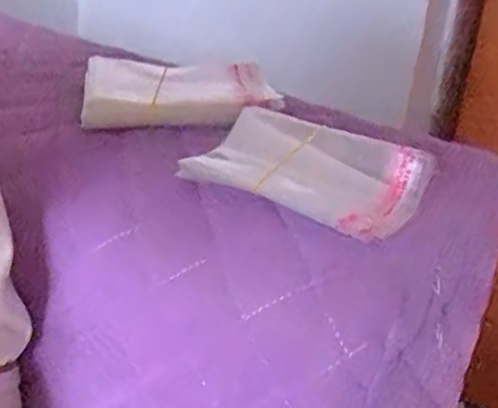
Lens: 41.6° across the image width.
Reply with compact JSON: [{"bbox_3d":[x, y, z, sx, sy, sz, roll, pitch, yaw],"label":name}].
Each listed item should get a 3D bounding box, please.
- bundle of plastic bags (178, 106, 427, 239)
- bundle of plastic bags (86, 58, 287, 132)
[{"bbox_3d":[0.026,-0.016,0.301,0.103,0.011,0.056,20,51,29],"label":"bundle of plastic bags"},{"bbox_3d":[-0.038,-0.061,0.372,0.107,0.021,0.073,0,26,-11],"label":"bundle of plastic bags"}]

